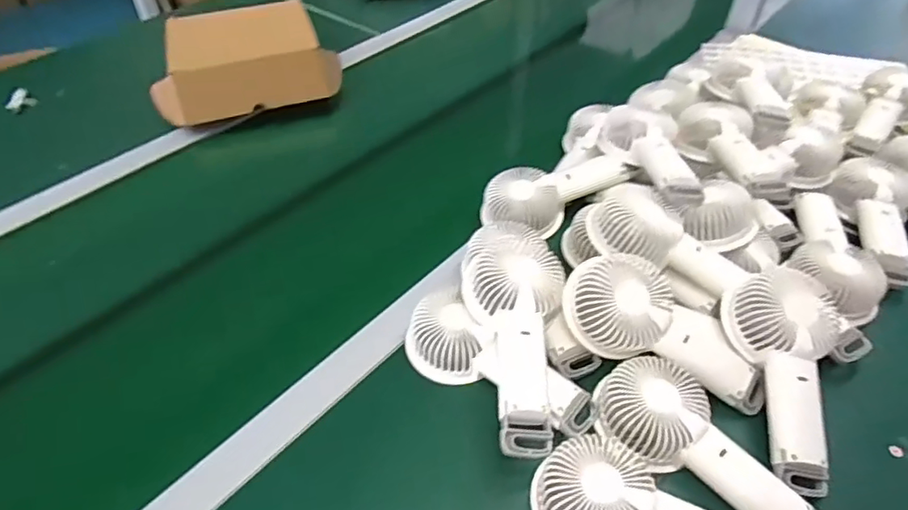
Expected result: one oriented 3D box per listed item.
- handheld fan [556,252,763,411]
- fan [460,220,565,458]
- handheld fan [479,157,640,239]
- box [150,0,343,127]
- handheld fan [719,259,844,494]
[{"bbox_3d":[0.185,0.065,0.487,0.184,0.059,0.084,31,51,0],"label":"handheld fan"},{"bbox_3d":[0.056,0.065,0.473,0.084,0.036,0.197,-3,63,-3],"label":"fan"},{"bbox_3d":[0.120,-0.065,0.632,0.182,0.044,0.083,-7,73,-7],"label":"handheld fan"},{"bbox_3d":[-0.309,-0.286,0.824,0.259,0.091,0.160,-20,50,-18],"label":"box"},{"bbox_3d":[0.278,0.098,0.459,0.081,0.035,0.177,2,69,2],"label":"handheld fan"}]

